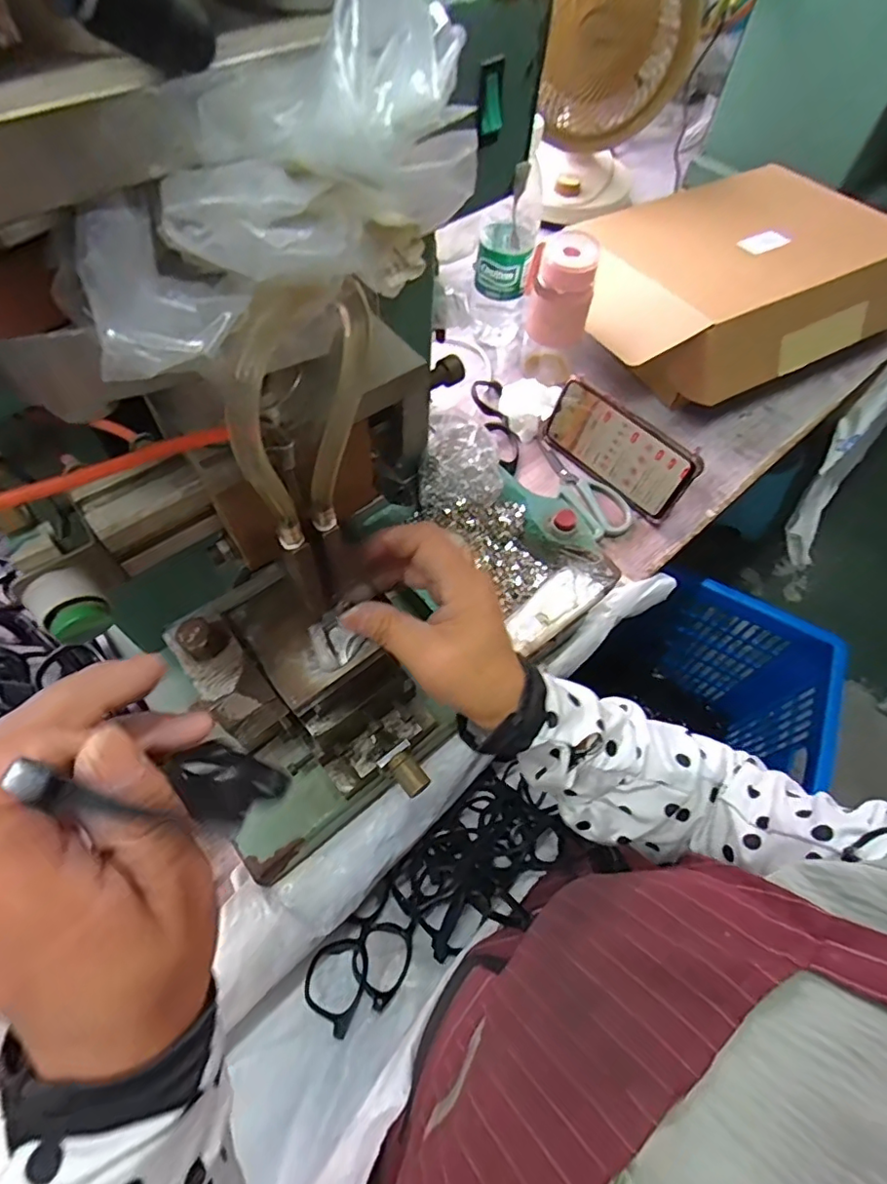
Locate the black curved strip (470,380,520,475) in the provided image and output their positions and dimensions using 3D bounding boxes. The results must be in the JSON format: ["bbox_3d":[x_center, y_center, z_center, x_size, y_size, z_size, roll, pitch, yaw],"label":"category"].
[{"bbox_3d":[0.061,-0.194,0.640,0.041,0.023,0.152,-9,62,-7],"label":"black curved strip"}]

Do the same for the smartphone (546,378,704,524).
[{"bbox_3d":[0.179,-0.151,0.583,0.164,0.079,0.009,44,51,18],"label":"smartphone"}]

